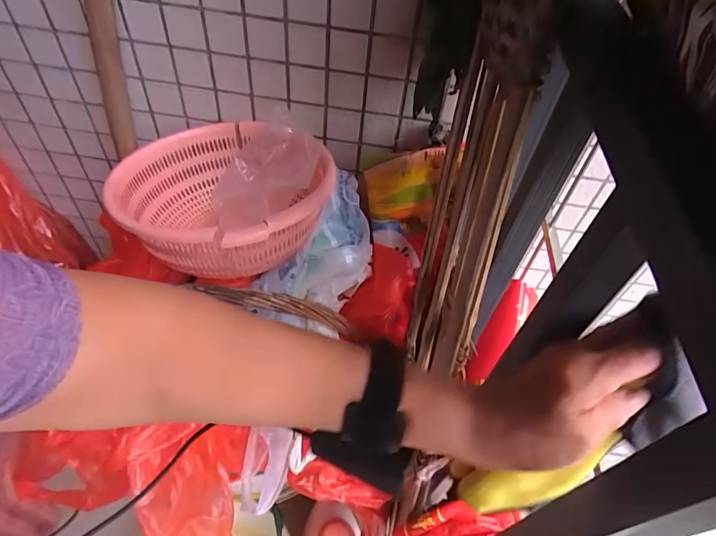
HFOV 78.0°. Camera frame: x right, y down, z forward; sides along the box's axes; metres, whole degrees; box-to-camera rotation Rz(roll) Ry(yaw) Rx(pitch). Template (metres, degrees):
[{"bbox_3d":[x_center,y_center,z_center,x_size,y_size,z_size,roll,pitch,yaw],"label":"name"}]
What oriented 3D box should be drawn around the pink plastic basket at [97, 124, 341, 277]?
[{"bbox_3d":[-0.165,-0.078,0.539,0.253,0.127,0.222,37,56,23],"label":"pink plastic basket"}]

